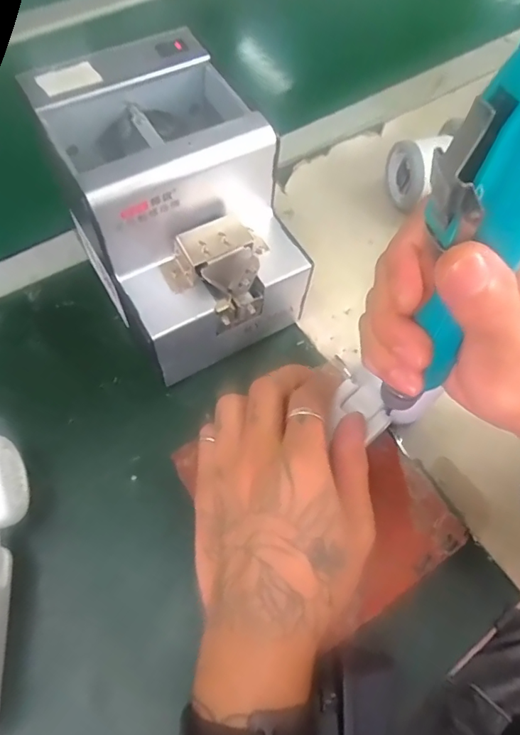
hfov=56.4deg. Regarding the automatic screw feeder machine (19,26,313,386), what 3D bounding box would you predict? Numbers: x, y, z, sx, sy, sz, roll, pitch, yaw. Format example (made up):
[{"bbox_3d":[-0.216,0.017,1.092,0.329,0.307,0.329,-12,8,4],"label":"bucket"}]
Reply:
[{"bbox_3d":[-0.059,-0.102,0.349,0.129,0.150,0.169,-29,67,-16],"label":"automatic screw feeder machine"}]

